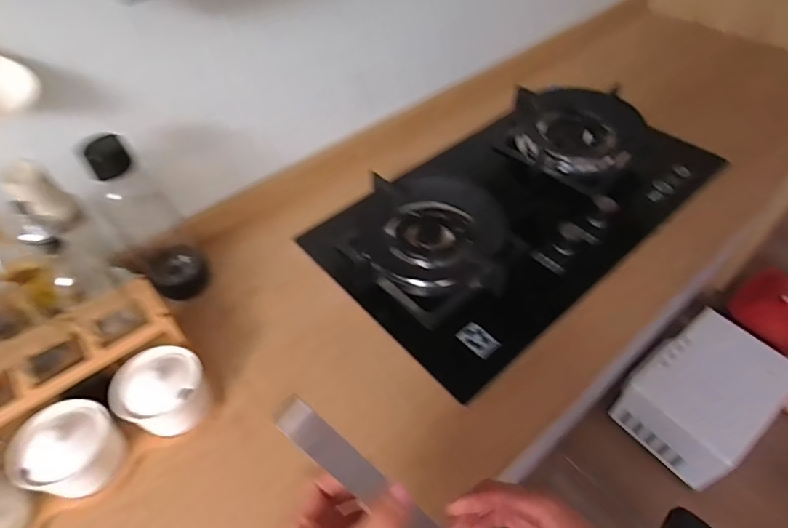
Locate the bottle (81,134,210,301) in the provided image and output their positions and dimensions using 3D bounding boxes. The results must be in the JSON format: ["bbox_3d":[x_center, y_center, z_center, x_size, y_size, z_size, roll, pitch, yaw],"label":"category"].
[{"bbox_3d":[-0.330,-0.049,0.640,0.079,0.261,0.066,-31,54,-22],"label":"bottle"}]

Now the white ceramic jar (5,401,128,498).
[{"bbox_3d":[-0.366,0.208,0.529,0.095,0.070,0.095,-2,48,2],"label":"white ceramic jar"}]

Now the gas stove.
[{"bbox_3d":[0.238,-0.119,0.837,0.714,0.087,0.363,-33,55,-23],"label":"gas stove"}]

